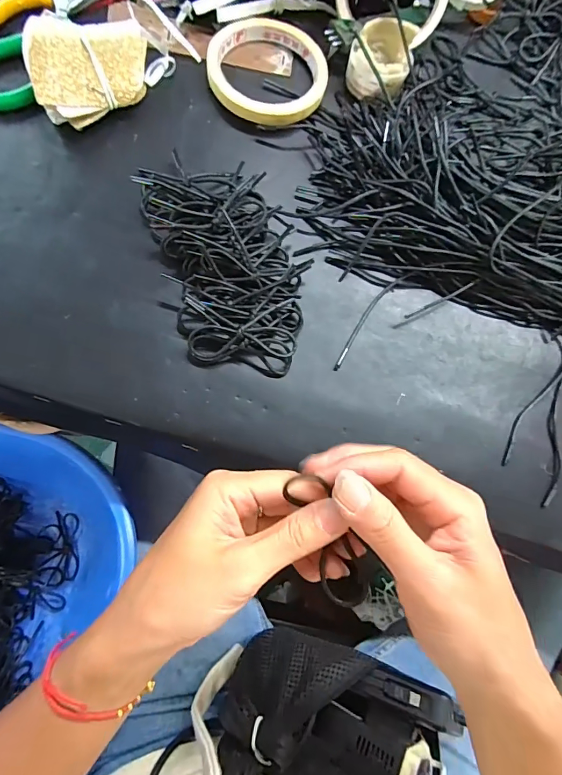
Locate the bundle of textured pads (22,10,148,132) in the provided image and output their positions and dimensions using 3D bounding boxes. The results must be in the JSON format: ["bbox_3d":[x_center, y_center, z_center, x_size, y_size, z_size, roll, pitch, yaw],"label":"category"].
[{"bbox_3d":[-0.134,-0.225,0.289,0.080,0.010,0.069,-14,96,-22],"label":"bundle of textured pads"}]

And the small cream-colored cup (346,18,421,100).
[{"bbox_3d":[0.079,-0.258,0.324,0.048,0.034,0.046,1,80,-7],"label":"small cream-colored cup"}]

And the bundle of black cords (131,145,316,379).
[{"bbox_3d":[-0.036,-0.087,0.282,0.095,0.023,0.155,-12,82,-9],"label":"bundle of black cords"}]

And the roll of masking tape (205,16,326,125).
[{"bbox_3d":[-0.010,-0.250,0.321,0.092,0.013,0.091,1,80,-7],"label":"roll of masking tape"}]

